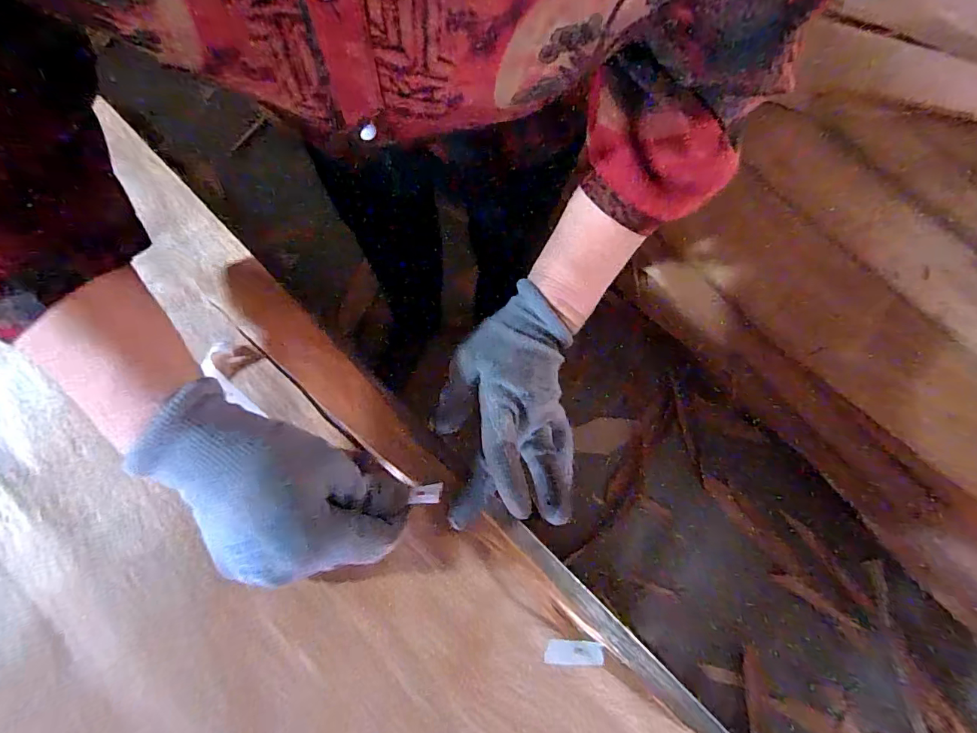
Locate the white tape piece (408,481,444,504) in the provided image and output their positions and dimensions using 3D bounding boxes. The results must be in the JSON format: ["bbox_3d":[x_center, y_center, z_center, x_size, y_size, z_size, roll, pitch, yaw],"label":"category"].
[{"bbox_3d":[-0.037,0.077,0.273,0.018,0.004,0.012,1,63,-6],"label":"white tape piece"}]

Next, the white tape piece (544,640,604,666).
[{"bbox_3d":[0.054,0.181,0.283,0.038,0.004,0.013,8,66,-8],"label":"white tape piece"}]

